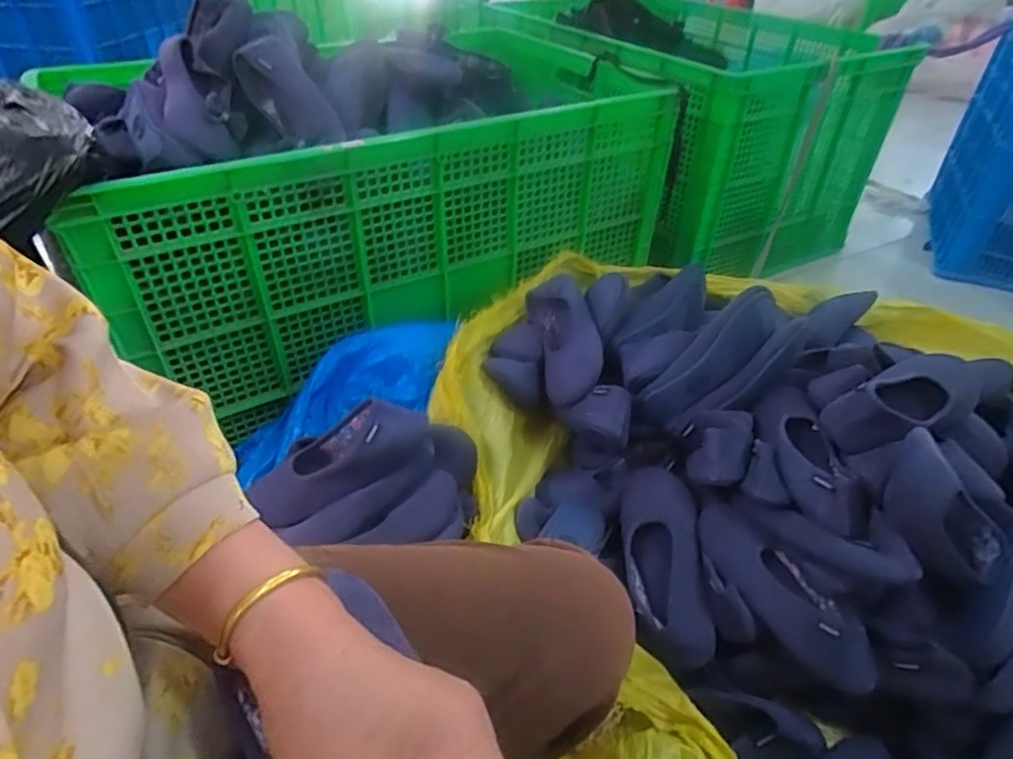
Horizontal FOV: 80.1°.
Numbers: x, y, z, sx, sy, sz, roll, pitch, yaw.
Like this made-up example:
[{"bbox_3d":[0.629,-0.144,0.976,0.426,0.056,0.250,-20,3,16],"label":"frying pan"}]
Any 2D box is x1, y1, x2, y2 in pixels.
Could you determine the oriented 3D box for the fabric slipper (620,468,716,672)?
[{"bbox_3d":[0.205,0.230,0.793,0.097,0.062,0.258,2,40,1],"label":"fabric slipper"}]

